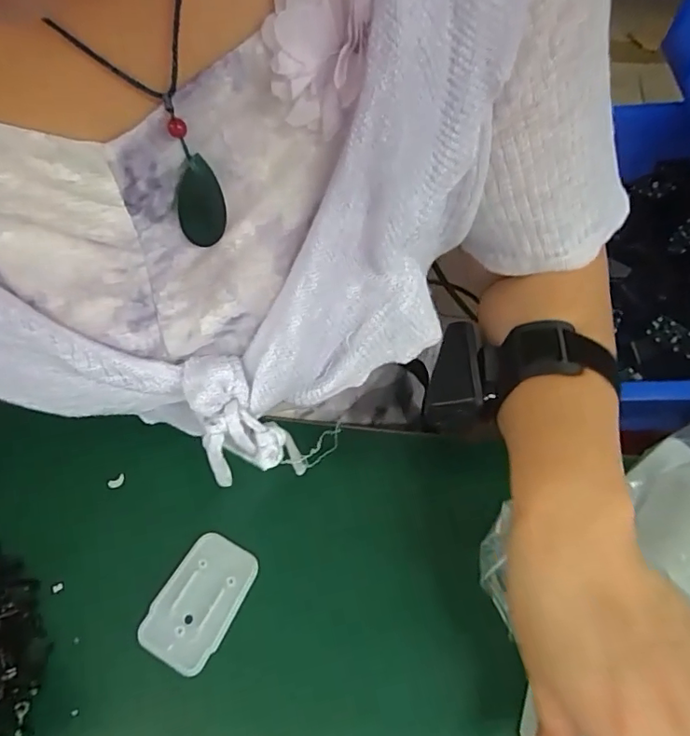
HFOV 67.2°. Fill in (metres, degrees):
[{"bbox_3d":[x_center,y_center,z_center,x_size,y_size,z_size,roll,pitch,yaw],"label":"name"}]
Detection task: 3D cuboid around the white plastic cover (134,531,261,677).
[{"bbox_3d":[-0.085,0.135,0.303,0.044,0.004,0.070,25,66,13],"label":"white plastic cover"}]

